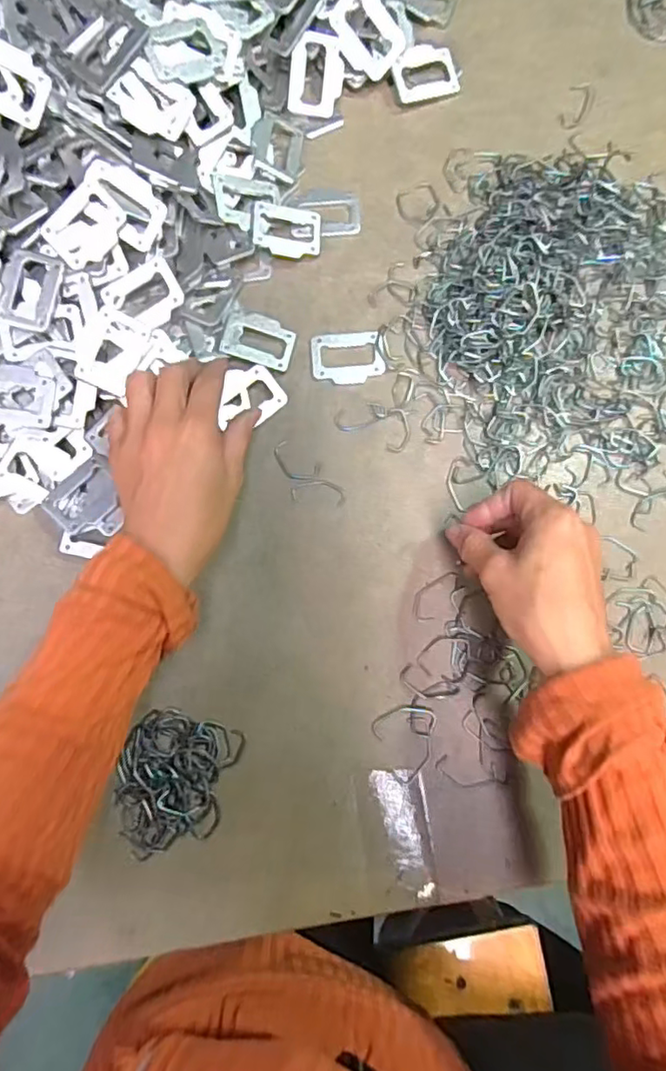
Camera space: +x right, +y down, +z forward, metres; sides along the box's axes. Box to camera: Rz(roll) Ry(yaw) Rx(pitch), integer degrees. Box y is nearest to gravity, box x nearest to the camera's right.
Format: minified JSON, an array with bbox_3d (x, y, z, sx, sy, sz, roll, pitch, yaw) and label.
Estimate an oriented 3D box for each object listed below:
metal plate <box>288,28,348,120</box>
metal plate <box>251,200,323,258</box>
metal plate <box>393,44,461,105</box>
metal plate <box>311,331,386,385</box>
[{"bbox_3d":[-0.012,-0.343,0.433,0.039,0.005,0.052,9,110,-3],"label":"metal plate"},{"bbox_3d":[-0.033,-0.223,0.425,0.049,0.005,0.039,4,80,-14],"label":"metal plate"},{"bbox_3d":[0.070,-0.350,0.439,0.048,0.005,0.040,-18,97,-8],"label":"metal plate"},{"bbox_3d":[0.011,-0.129,0.421,0.052,0.004,0.039,1,81,-1],"label":"metal plate"}]

